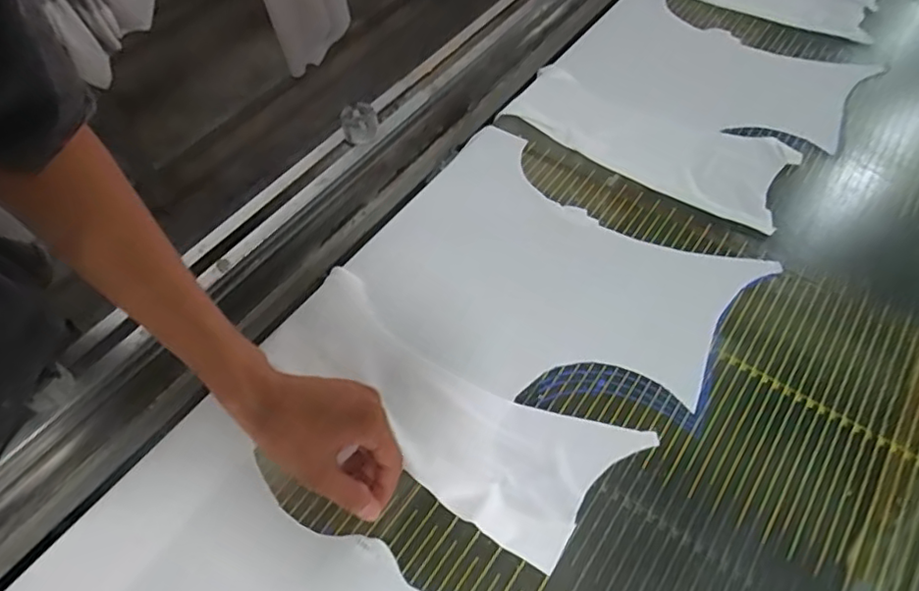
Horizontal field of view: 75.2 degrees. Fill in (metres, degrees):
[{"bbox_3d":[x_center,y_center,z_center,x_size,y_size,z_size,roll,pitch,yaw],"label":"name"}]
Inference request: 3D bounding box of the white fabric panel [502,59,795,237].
[{"bbox_3d":[0.214,-0.186,0.694,0.318,0.019,0.137,26,52,17],"label":"white fabric panel"}]

